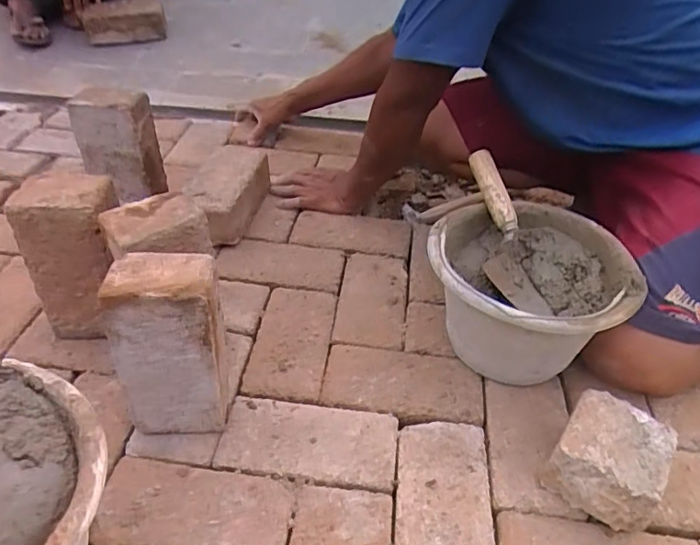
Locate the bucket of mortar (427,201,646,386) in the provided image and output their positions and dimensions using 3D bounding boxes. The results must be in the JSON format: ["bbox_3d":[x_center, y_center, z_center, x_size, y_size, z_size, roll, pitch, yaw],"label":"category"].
[{"bbox_3d":[0.228,0.040,0.736,0.238,0.172,0.249,2,41,-1],"label":"bucket of mortar"}]

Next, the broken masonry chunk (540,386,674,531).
[{"bbox_3d":[0.277,0.206,0.601,0.108,0.089,0.113,29,47,27],"label":"broken masonry chunk"}]

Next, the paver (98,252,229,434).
[{"bbox_3d":[-0.193,0.086,0.620,0.110,0.217,0.074,-2,39,-5],"label":"paver"}]

